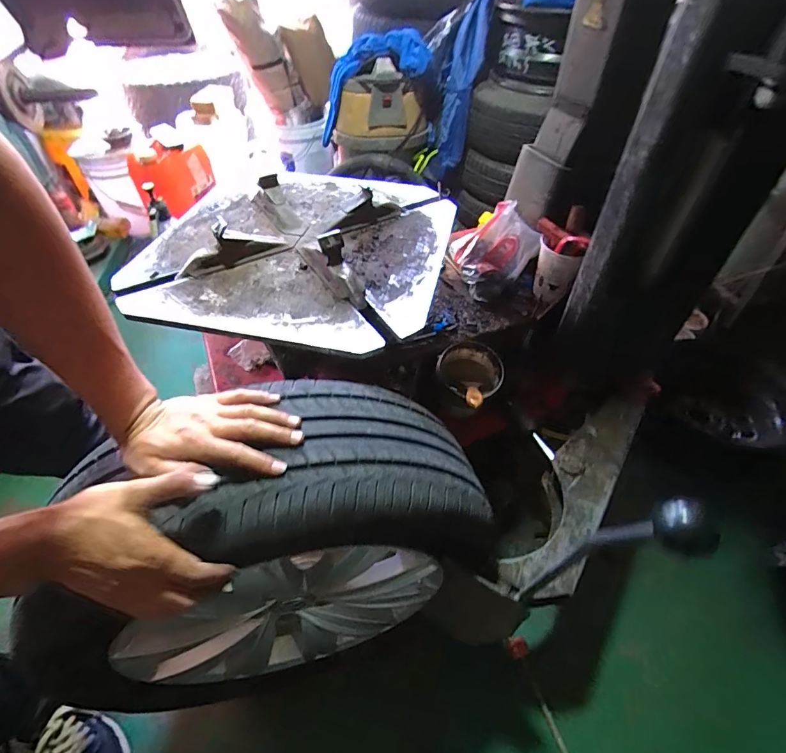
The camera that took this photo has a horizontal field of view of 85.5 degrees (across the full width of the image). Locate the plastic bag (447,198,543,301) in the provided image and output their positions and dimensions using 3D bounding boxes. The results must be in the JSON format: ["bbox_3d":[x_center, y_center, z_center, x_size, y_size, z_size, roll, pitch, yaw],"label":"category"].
[{"bbox_3d":[0.219,-0.299,0.973,0.134,0.165,0.203,-17,50,-15],"label":"plastic bag"}]

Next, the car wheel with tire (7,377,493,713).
[{"bbox_3d":[-0.160,0.296,0.671,0.541,0.622,0.206,-14,49,-13],"label":"car wheel with tire"}]

